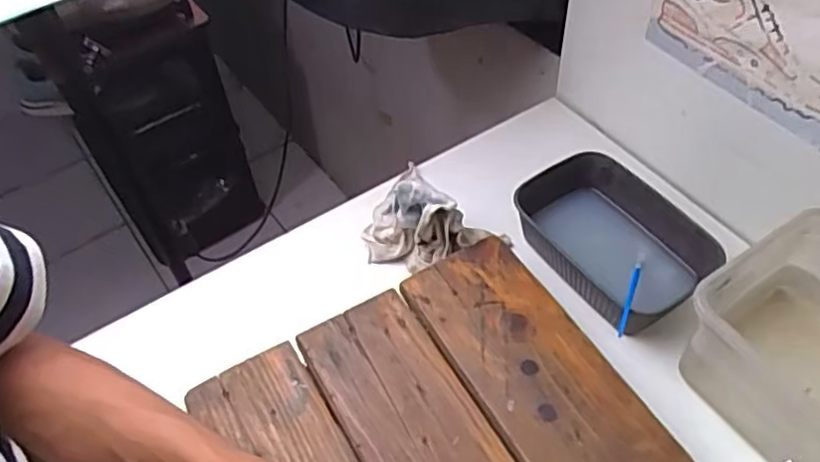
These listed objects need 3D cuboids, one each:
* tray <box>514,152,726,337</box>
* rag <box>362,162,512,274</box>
[{"bbox_3d":[0.173,0.009,0.605,0.118,0.073,0.180,-28,54,-18],"label":"tray"},{"bbox_3d":[0.013,-0.003,0.600,0.119,0.074,0.050,16,53,16],"label":"rag"}]

